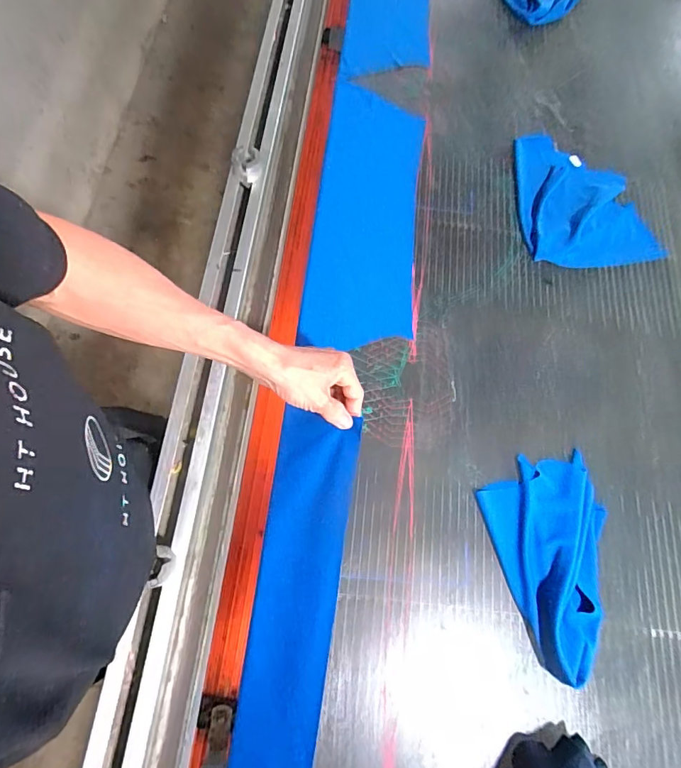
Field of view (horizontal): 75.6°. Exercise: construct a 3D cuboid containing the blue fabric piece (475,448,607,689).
[{"bbox_3d":[0.251,0.196,0.495,0.136,0.034,0.214,-12,73,-5],"label":"blue fabric piece"}]

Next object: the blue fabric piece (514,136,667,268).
[{"bbox_3d":[0.364,-0.285,0.672,0.199,0.022,0.234,-8,73,-4],"label":"blue fabric piece"}]

